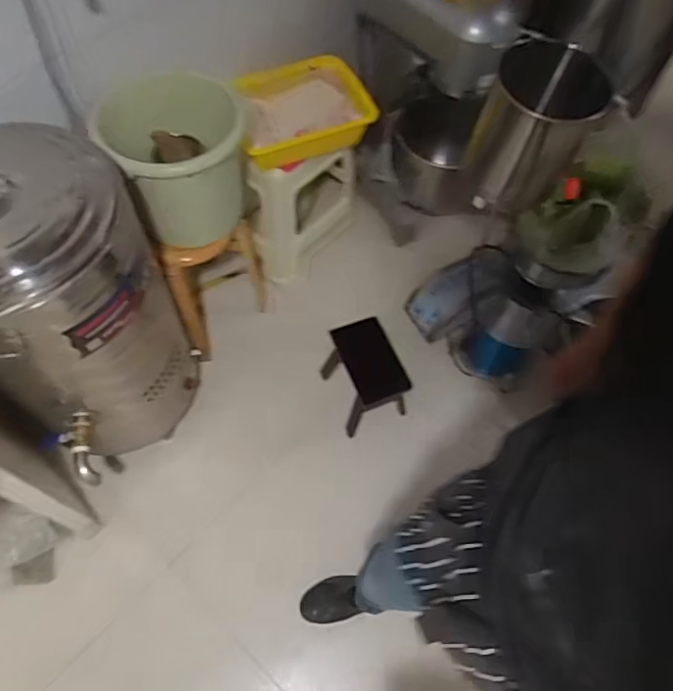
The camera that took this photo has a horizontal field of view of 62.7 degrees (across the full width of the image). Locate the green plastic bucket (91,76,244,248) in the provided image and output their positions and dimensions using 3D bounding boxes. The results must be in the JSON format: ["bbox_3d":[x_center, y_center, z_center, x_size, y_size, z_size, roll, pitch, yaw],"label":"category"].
[{"bbox_3d":[-0.358,-0.431,1.254,0.280,0.329,0.272,1,62,-1],"label":"green plastic bucket"}]

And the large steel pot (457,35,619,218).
[{"bbox_3d":[0.375,-0.418,1.059,0.219,0.223,0.230,1,62,-1],"label":"large steel pot"}]

